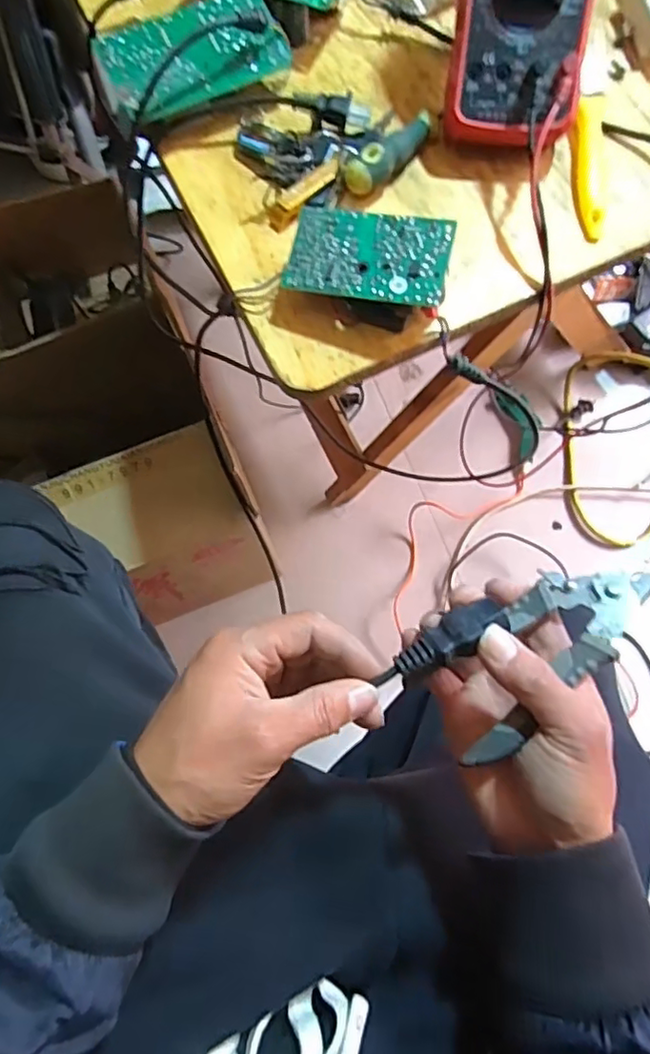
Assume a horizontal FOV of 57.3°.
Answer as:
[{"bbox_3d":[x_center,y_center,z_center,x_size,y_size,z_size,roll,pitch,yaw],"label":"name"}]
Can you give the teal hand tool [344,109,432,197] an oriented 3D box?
[{"bbox_3d":[0.046,-0.259,0.409,0.021,0.024,0.078,43,79,12],"label":"teal hand tool"}]

